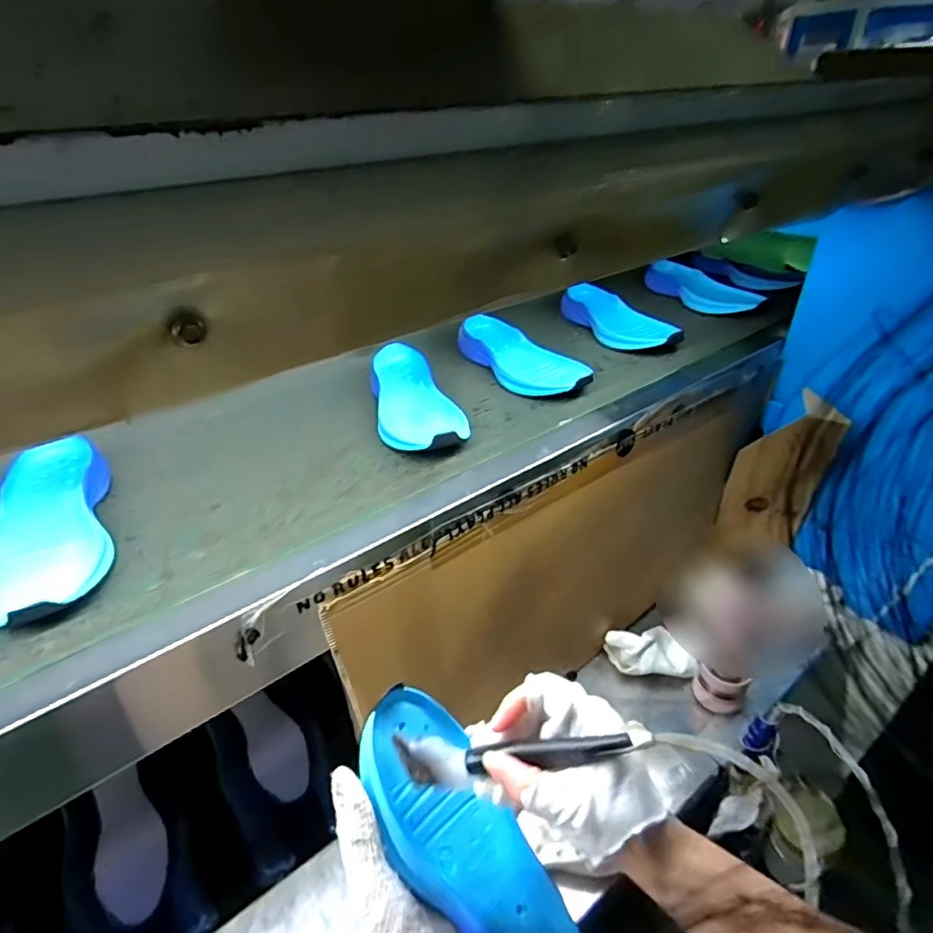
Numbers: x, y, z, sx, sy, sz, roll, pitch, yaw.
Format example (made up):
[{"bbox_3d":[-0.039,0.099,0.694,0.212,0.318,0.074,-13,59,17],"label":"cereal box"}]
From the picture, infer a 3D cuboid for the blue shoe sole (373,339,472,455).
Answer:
[{"bbox_3d":[-0.064,-0.079,0.659,0.093,0.057,0.235,-8,32,-12],"label":"blue shoe sole"}]

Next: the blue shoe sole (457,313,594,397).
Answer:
[{"bbox_3d":[0.074,-0.152,0.754,0.099,0.048,0.247,-16,35,-23],"label":"blue shoe sole"}]

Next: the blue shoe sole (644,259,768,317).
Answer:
[{"bbox_3d":[0.403,-0.309,0.967,0.073,0.024,0.235,-39,46,-3],"label":"blue shoe sole"}]

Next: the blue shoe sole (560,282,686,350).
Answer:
[{"bbox_3d":[0.231,-0.231,0.854,0.096,0.050,0.242,-11,33,-16],"label":"blue shoe sole"}]

